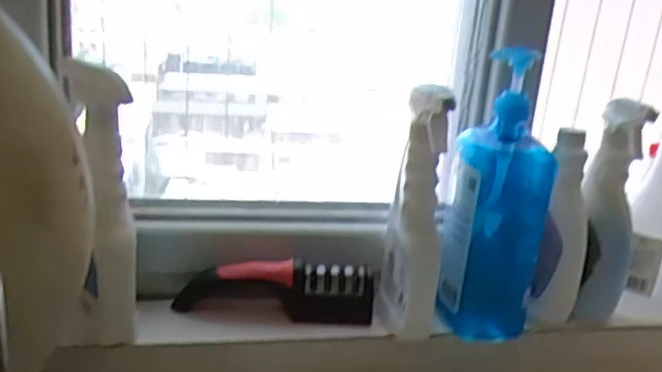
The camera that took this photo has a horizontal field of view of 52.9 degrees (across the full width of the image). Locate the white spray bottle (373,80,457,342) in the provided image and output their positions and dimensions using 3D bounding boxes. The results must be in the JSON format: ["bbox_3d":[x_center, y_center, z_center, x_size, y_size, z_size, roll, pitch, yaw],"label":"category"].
[{"bbox_3d":[0.089,0.031,0.680,0.059,0.268,0.106,7,16,5],"label":"white spray bottle"}]

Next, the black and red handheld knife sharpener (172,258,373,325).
[{"bbox_3d":[-0.058,0.115,0.706,0.203,0.069,0.030,3,16,-10],"label":"black and red handheld knife sharpener"}]

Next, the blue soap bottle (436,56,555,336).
[{"bbox_3d":[0.170,0.015,0.683,0.105,0.283,0.066,11,17,19],"label":"blue soap bottle"}]

